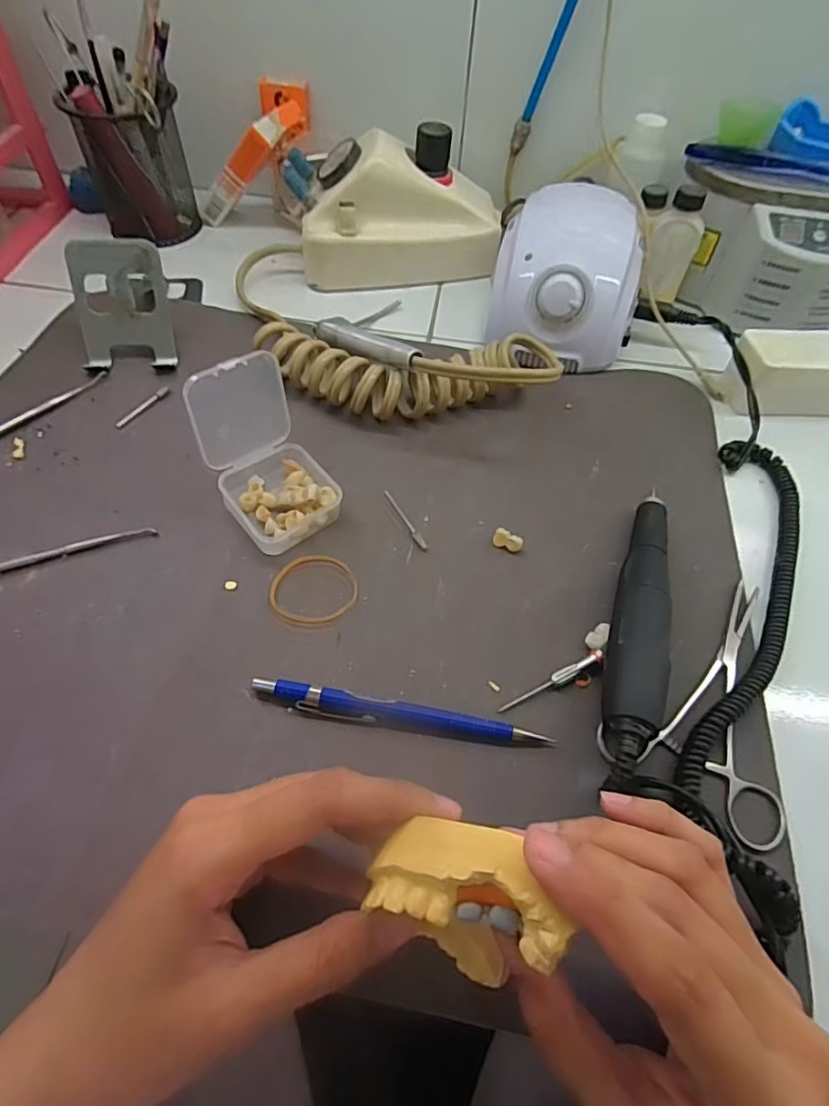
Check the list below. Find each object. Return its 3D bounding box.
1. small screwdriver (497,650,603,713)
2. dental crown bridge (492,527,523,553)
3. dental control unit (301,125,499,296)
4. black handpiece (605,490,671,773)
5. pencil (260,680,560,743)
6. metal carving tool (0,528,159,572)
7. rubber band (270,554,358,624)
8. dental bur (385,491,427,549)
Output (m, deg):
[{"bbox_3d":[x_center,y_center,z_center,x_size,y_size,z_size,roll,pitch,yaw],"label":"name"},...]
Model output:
[{"bbox_3d":[0.067,0.062,0.271,0.058,0.007,0.006,-21,61,-16],"label":"small screwdriver"},{"bbox_3d":[0.053,-0.007,0.319,0.016,0.009,0.008,22,59,10],"label":"dental crown bridge"},{"bbox_3d":[-0.010,-0.283,0.456,0.163,0.084,0.072,-6,58,-7],"label":"dental control unit"},{"bbox_3d":[0.115,0.030,0.282,0.027,0.027,0.163,18,58,8],"label":"black handpiece"},{"bbox_3d":[-0.007,0.075,0.258,0.135,0.008,0.011,9,57,3],"label":"pencil"},{"bbox_3d":[-0.212,0.006,0.291,0.145,0.006,0.008,-19,60,-15],"label":"metal carving tool"},{"bbox_3d":[-0.053,0.018,0.297,0.045,0.004,0.042,1,57,-2],"label":"rubber band"},{"bbox_3d":[-0.005,-0.020,0.325,0.004,0.004,0.045,-25,62,-18],"label":"dental bur"}]

